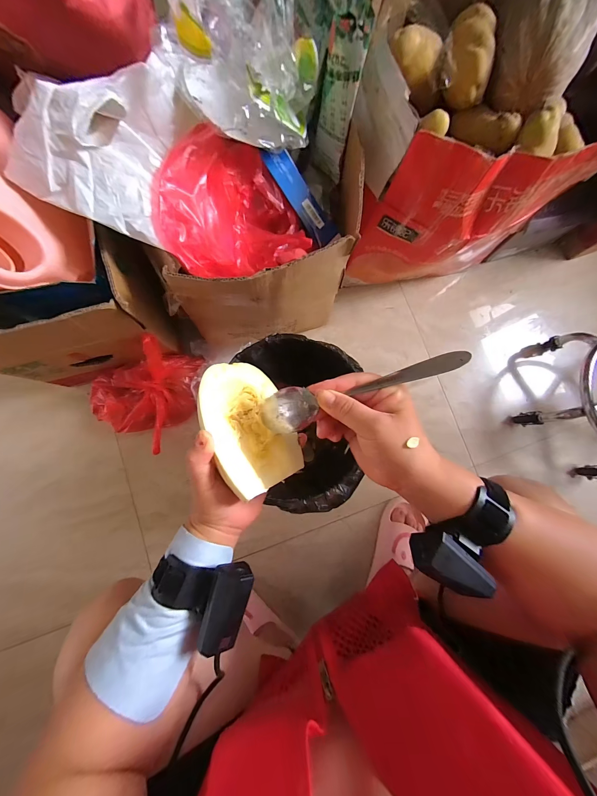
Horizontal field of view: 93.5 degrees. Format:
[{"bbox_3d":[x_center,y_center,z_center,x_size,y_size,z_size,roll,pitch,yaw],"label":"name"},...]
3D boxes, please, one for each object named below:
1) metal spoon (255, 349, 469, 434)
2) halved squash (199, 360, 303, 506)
[{"bbox_3d":[0.054,-0.004,0.268,0.196,0.013,0.043,-14,82,20],"label":"metal spoon"},{"bbox_3d":[-0.063,0.034,0.299,0.049,0.096,0.133,-33,80,36],"label":"halved squash"}]

